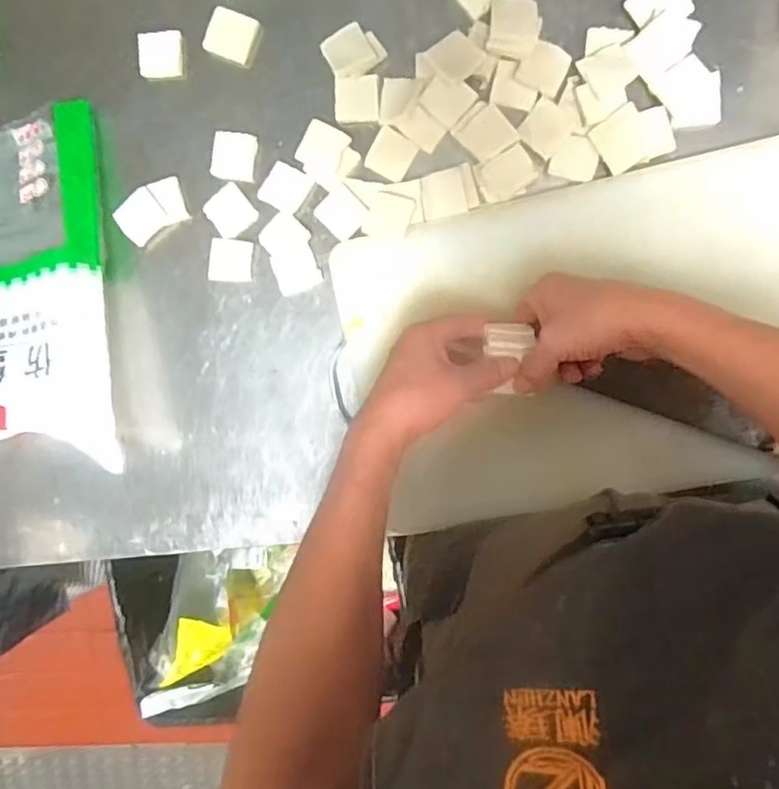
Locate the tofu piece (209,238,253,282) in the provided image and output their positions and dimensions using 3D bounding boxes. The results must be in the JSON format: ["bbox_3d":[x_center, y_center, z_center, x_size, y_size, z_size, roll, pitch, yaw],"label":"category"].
[{"bbox_3d":[-0.161,-0.136,0.653,0.045,0.009,0.042,7,95,7],"label":"tofu piece"}]

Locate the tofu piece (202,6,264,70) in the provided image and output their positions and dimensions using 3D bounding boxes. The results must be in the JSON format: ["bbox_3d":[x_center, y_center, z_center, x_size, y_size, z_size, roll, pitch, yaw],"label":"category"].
[{"bbox_3d":[-0.155,-0.354,0.636,0.049,0.013,0.048,18,96,6],"label":"tofu piece"}]

